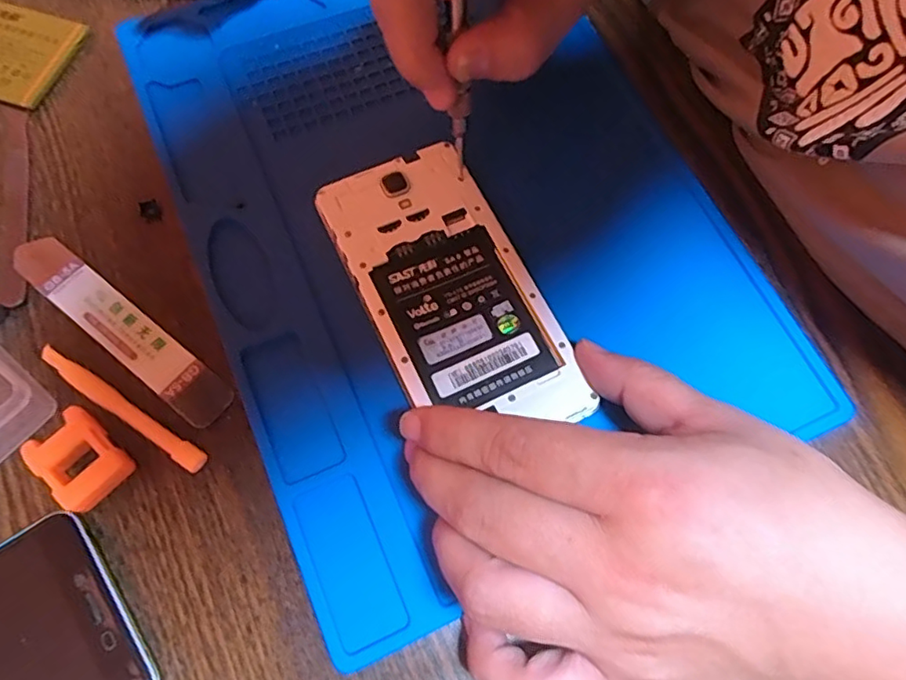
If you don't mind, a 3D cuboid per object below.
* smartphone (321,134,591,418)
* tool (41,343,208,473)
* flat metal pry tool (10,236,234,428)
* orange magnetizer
[{"bbox_3d":[-0.003,-0.022,0.246,0.069,0.005,0.134,-24,73,-11],"label":"smartphone"},{"bbox_3d":[-0.131,0.027,0.229,0.082,0.005,0.009,32,72,9],"label":"tool"},{"bbox_3d":[-0.140,-0.006,0.241,0.117,0.004,0.021,37,73,10],"label":"flat metal pry tool"},{"bbox_3d":[-0.140,0.045,0.218,0.036,0.011,0.026,41,73,12],"label":"orange magnetizer"}]

